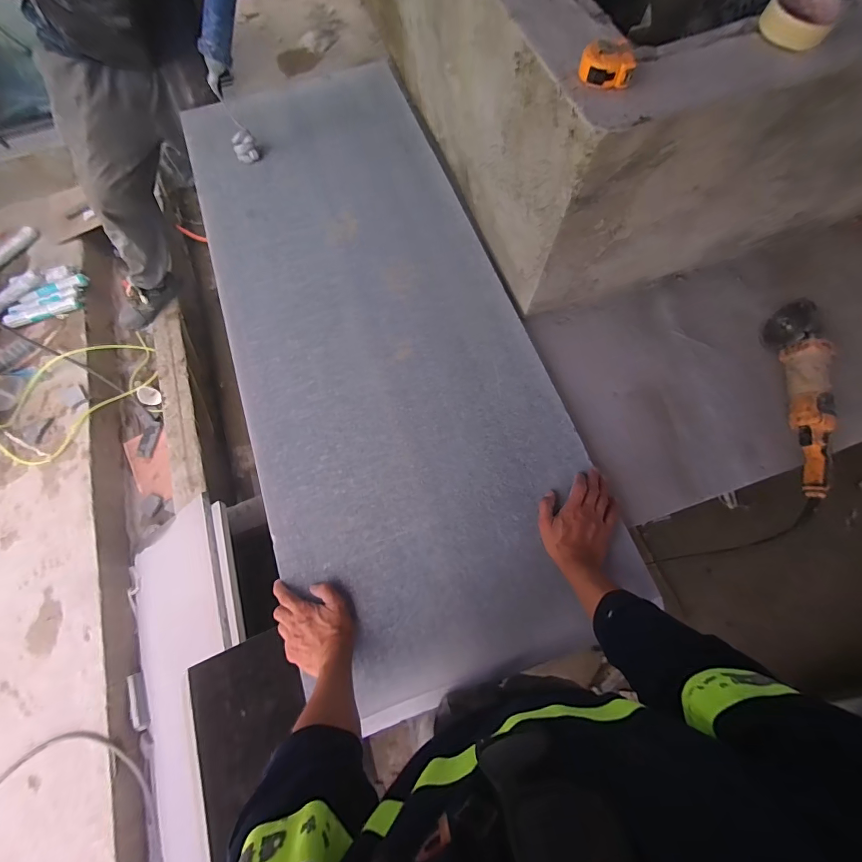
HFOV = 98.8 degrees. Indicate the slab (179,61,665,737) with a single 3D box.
[{"bbox_3d":[-0.137,-0.271,0.819,0.589,0.040,1.440,-18,72,-6],"label":"slab"}]

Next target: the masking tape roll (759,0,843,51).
[{"bbox_3d":[0.488,-0.550,0.486,0.083,0.028,0.085,0,72,1],"label":"masking tape roll"}]

